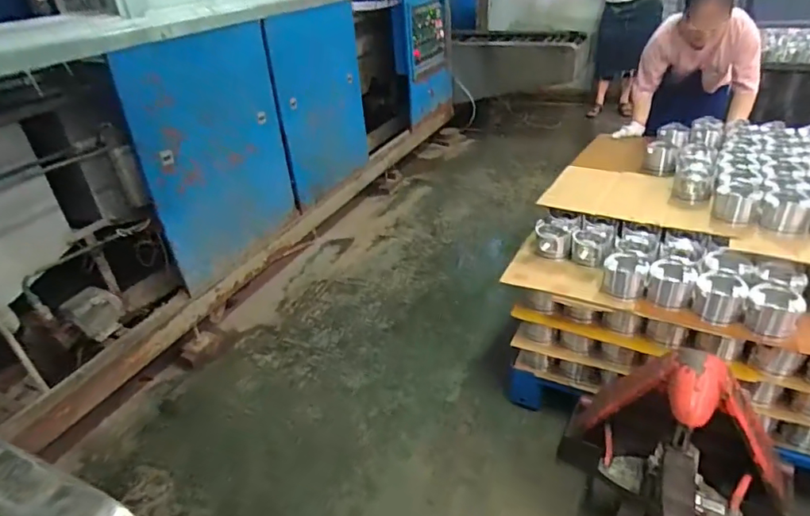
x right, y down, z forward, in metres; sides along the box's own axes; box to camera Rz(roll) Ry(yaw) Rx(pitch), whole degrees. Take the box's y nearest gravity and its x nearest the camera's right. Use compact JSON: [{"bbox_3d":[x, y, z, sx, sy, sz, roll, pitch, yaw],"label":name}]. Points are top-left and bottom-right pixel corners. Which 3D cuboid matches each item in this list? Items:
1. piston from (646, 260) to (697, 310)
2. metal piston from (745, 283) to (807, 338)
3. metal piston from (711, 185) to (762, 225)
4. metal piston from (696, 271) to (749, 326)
[{"bbox_3d":[0.708,0.066,1.330,0.105,0.086,0.109,15,38,31],"label":"piston"},{"bbox_3d":[0.892,0.127,1.210,0.106,0.093,0.106,-5,35,3],"label":"metal piston"},{"bbox_3d":[0.952,-0.154,1.446,0.109,0.091,0.110,11,36,26],"label":"metal piston"},{"bbox_3d":[0.793,0.102,1.269,0.107,0.097,0.093,11,36,26],"label":"metal piston"}]

